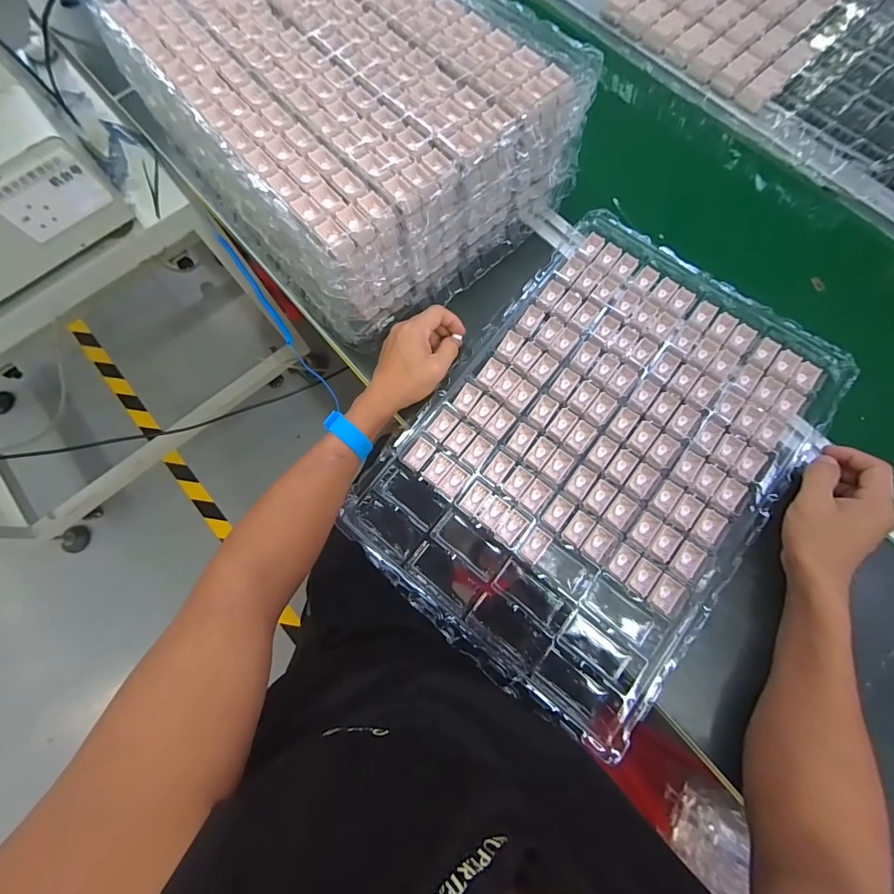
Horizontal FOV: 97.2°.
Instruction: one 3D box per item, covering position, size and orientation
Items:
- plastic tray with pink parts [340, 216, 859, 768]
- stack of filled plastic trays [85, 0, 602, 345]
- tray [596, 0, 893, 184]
[{"bbox_3d":[0.165,-0.002,0.443,0.350,0.041,0.493,37,81,11],"label":"plastic tray with pink parts"},{"bbox_3d":[-0.127,-0.419,0.469,0.355,0.118,0.503,-39,78,-8],"label":"stack of filled plastic trays"},{"bbox_3d":[0.512,-0.618,0.575,0.363,0.031,0.492,-43,79,-9],"label":"tray"}]

